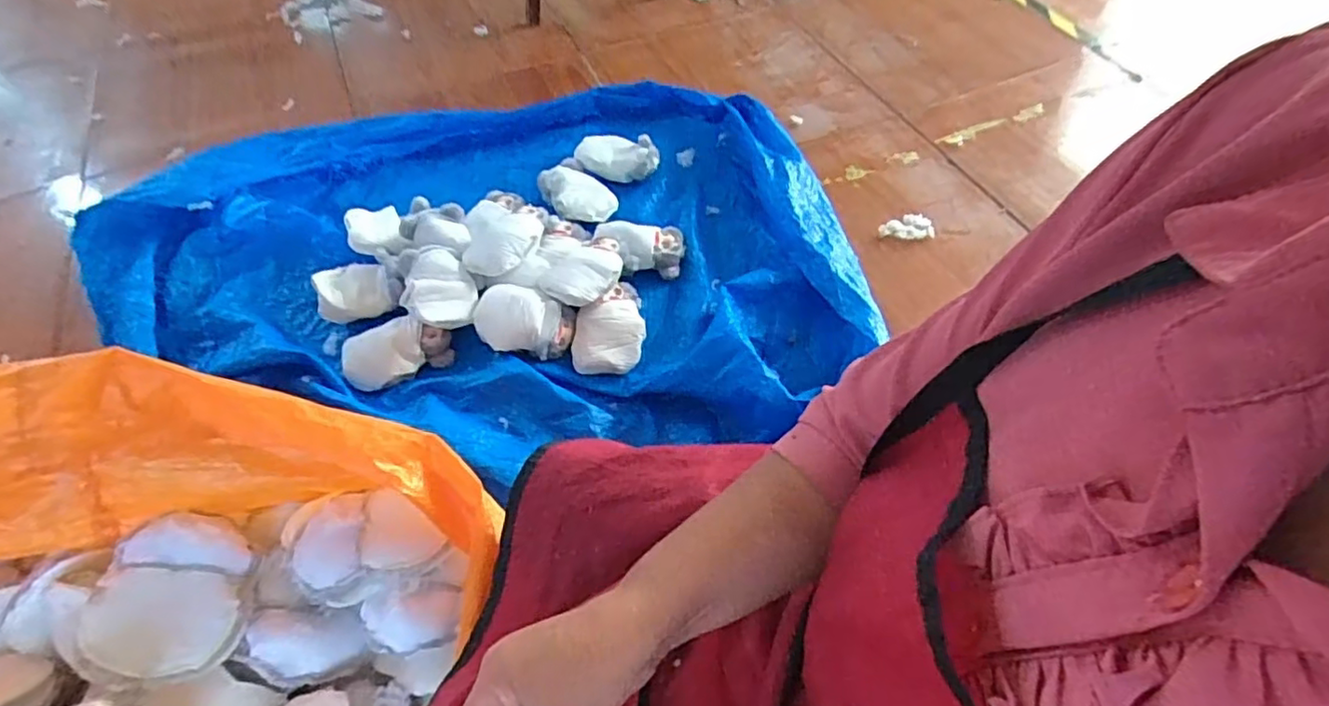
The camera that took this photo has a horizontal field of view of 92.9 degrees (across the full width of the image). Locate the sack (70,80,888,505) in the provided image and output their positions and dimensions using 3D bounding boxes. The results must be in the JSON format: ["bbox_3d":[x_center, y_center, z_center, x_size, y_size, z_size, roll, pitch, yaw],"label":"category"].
[{"bbox_3d":[-0.379,-0.198,1.211,1.383,0.118,0.910,-7,54,-3],"label":"sack"}]

